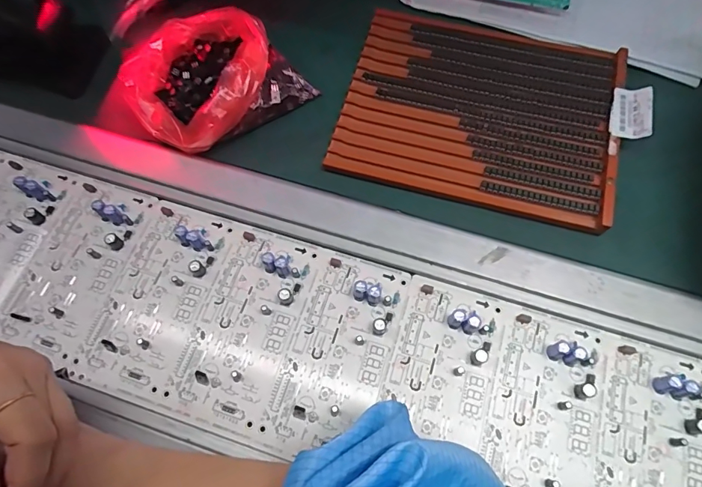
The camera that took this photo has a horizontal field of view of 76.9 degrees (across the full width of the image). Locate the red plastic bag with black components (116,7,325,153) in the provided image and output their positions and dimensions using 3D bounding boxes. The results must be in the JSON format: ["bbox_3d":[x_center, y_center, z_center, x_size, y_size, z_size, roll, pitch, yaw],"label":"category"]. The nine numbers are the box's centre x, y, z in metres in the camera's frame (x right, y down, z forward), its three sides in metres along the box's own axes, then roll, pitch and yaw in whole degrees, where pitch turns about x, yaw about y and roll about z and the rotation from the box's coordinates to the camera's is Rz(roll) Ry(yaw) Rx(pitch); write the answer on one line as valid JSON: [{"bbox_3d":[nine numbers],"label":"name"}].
[{"bbox_3d":[-0.133,-0.159,0.410,0.149,0.051,0.128,-33,70,-13],"label":"red plastic bag with black components"}]

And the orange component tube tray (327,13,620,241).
[{"bbox_3d":[0.117,-0.124,0.405,0.236,0.021,0.187,14,67,7],"label":"orange component tube tray"}]

